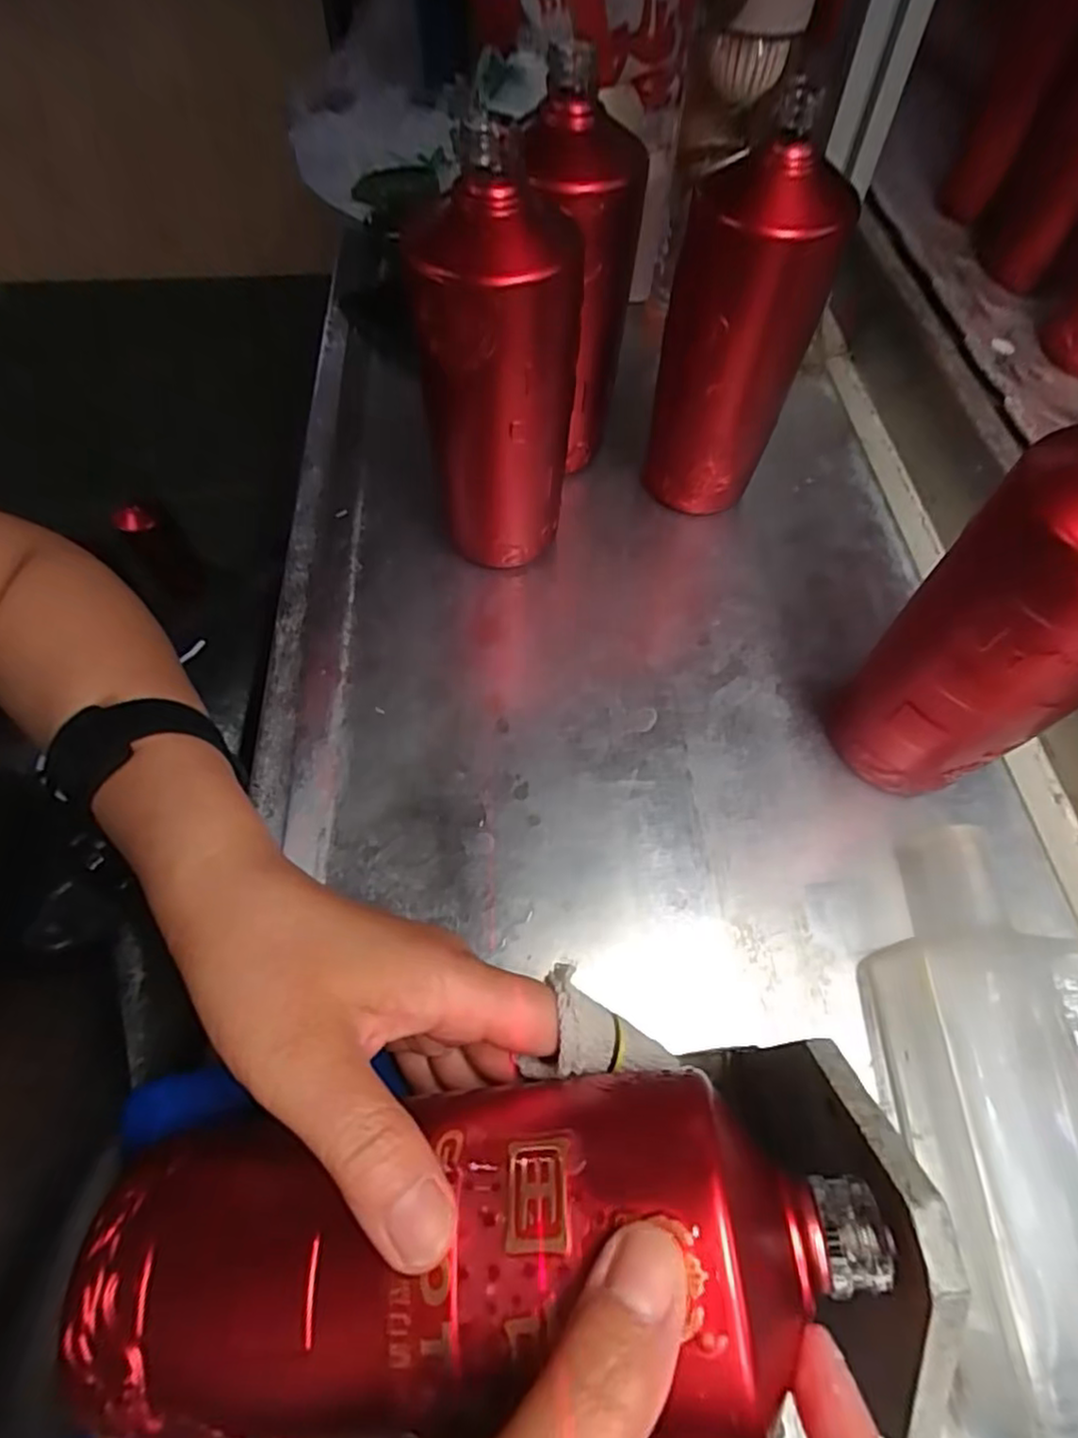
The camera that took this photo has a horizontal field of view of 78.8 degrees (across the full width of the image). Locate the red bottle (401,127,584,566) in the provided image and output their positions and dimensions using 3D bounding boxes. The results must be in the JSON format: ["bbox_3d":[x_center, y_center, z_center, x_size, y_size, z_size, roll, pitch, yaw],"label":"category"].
[{"bbox_3d":[-0.021,-0.158,0.345,0.076,0.208,0.064,-7,60,-2],"label":"red bottle"}]

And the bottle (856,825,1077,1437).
[{"bbox_3d":[0.193,0.157,0.264,0.101,0.043,0.223,2,60,3],"label":"bottle"}]

